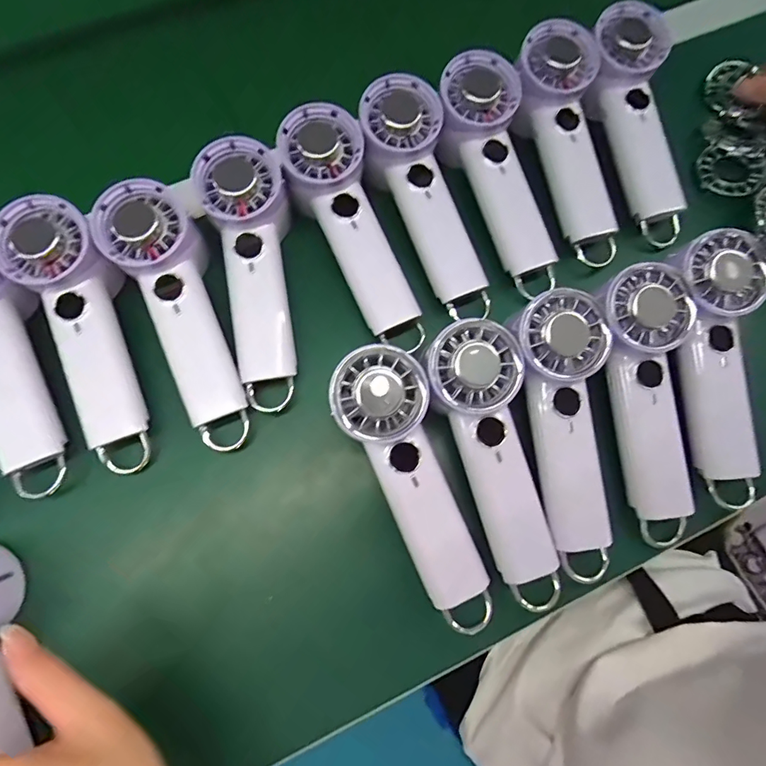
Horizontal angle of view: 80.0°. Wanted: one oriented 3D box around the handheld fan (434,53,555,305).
[{"bbox_3d":[0.090,-0.162,0.360,0.063,0.031,0.185,-20,95,-7],"label":"handheld fan"}]

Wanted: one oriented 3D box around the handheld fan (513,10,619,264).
[{"bbox_3d":[0.148,-0.195,0.369,0.059,0.032,0.195,-13,92,-6],"label":"handheld fan"}]

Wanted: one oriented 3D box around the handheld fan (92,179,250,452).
[{"bbox_3d":[-0.143,-0.048,0.330,0.065,0.030,0.191,-20,94,-7],"label":"handheld fan"}]

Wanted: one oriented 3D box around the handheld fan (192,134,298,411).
[{"bbox_3d":[-0.094,-0.080,0.337,0.059,0.032,0.190,-7,92,-4],"label":"handheld fan"}]

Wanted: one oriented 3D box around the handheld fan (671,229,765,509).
[{"bbox_3d":[0.236,-0.011,0.320,0.055,0.031,0.186,0,92,-2],"label":"handheld fan"}]

